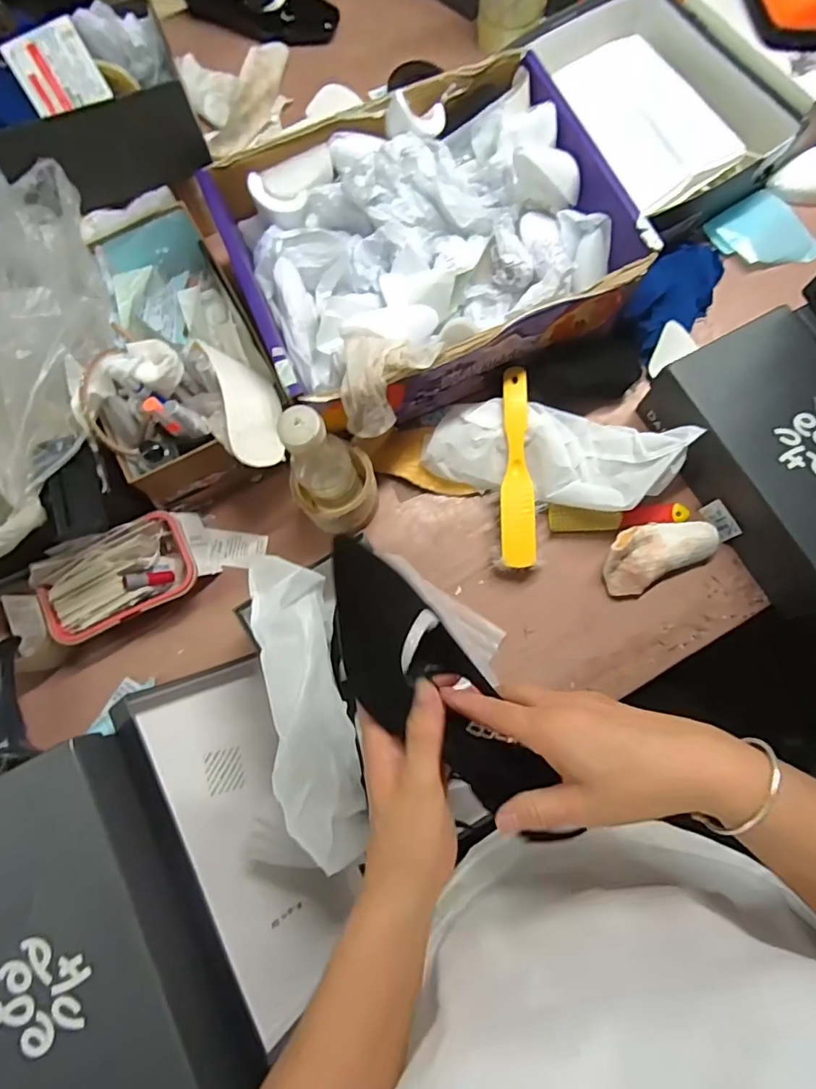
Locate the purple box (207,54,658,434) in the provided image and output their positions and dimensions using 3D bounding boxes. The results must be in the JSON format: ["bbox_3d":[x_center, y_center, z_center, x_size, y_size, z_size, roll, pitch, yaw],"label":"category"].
[{"bbox_3d":[0.016,-0.324,0.613,0.390,0.136,0.328,-25,78,-4],"label":"purple box"}]

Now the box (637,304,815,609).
[{"bbox_3d":[0.414,-0.093,0.579,0.158,0.087,0.292,-28,78,-5],"label":"box"}]

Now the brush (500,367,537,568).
[{"bbox_3d":[0.124,-0.085,0.612,0.037,0.060,0.221,-1,78,2],"label":"brush"}]

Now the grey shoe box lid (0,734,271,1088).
[{"bbox_3d":[-0.249,0.312,0.404,0.184,0.068,0.291,-28,78,-5],"label":"grey shoe box lid"}]

